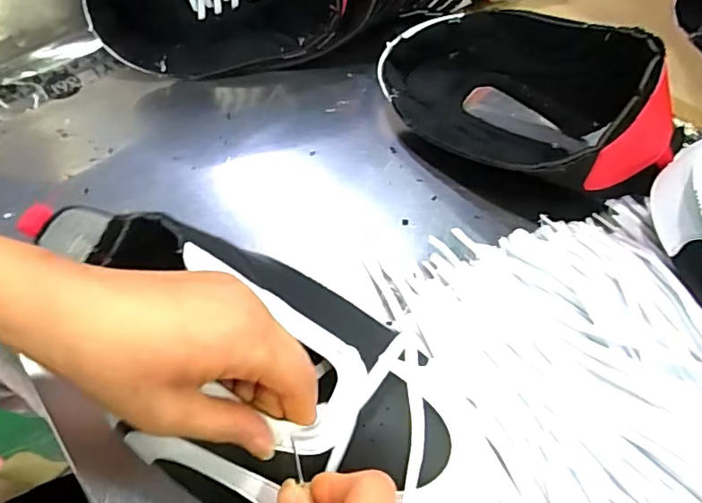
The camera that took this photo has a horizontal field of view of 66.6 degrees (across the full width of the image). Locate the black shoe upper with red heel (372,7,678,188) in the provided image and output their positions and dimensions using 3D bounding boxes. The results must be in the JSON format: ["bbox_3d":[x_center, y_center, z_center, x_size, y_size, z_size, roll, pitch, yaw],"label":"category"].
[{"bbox_3d":[0.122,-0.132,0.428,0.138,0.091,0.247,-30,58,-19],"label":"black shoe upper with red heel"}]

